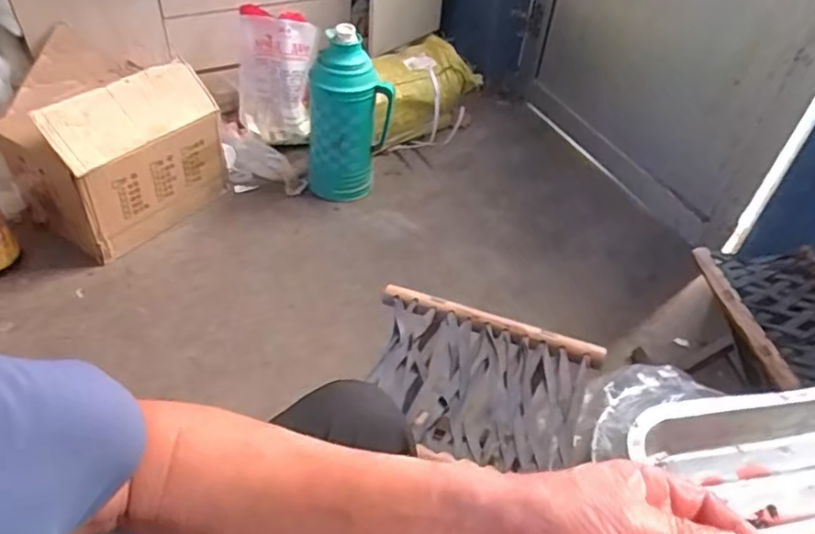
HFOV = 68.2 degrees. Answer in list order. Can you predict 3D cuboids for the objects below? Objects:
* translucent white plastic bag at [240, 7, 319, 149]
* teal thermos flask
[{"bbox_3d":[-0.301,-0.439,1.397,0.180,0.256,0.162,-4,45,-10],"label":"translucent white plastic bag"},{"bbox_3d":[-0.124,-0.316,1.286,0.172,0.362,0.121,1,45,-5],"label":"teal thermos flask"}]

